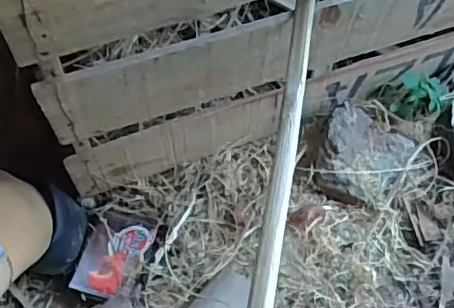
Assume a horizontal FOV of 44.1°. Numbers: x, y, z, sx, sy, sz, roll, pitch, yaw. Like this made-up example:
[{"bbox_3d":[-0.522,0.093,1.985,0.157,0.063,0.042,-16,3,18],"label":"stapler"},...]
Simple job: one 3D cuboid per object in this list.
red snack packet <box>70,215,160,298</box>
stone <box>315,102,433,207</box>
[{"bbox_3d":[-0.114,0.102,0.564,0.063,0.011,0.081,15,63,8],"label":"red snack packet"},{"bbox_3d":[0.155,0.006,0.599,0.111,0.044,0.103,0,62,0],"label":"stone"}]

